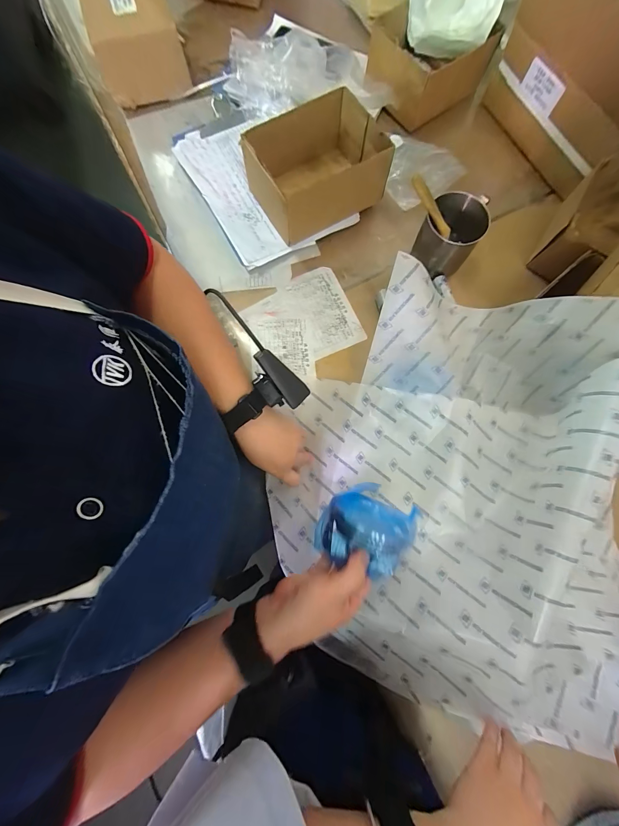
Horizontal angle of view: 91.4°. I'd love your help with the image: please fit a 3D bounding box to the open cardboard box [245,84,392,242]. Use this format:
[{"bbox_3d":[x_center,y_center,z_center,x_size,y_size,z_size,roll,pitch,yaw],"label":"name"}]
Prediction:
[{"bbox_3d":[0.012,-0.397,0.501,0.198,0.095,0.156,-27,80,-6],"label":"open cardboard box"}]

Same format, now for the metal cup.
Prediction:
[{"bbox_3d":[0.221,-0.274,0.481,0.088,0.085,0.092,0,78,-1],"label":"metal cup"}]

